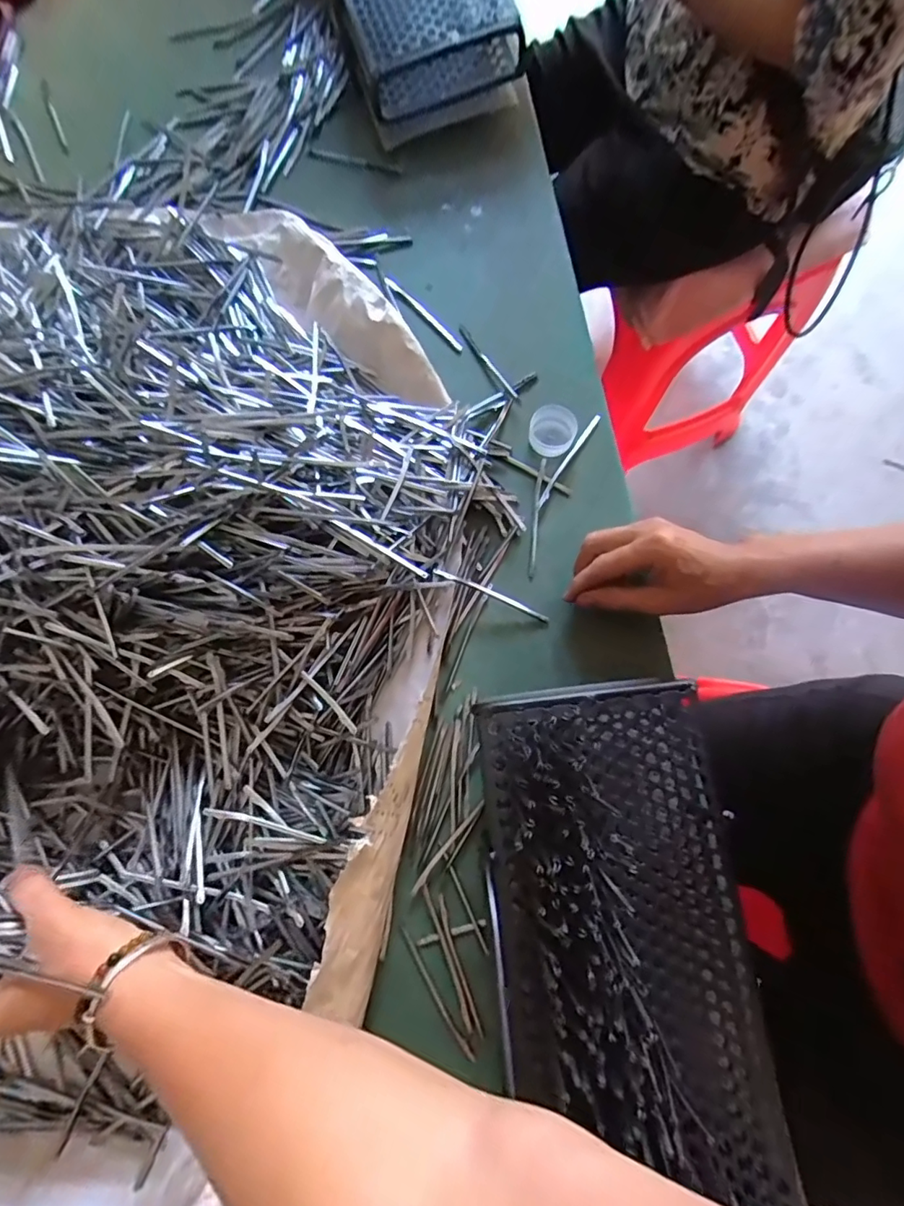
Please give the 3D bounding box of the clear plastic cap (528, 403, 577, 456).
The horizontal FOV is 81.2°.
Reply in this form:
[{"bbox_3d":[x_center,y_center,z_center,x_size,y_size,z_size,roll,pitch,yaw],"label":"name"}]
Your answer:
[{"bbox_3d":[0.089,-0.152,0.467,0.040,0.018,0.043,0,78,0],"label":"clear plastic cap"}]

